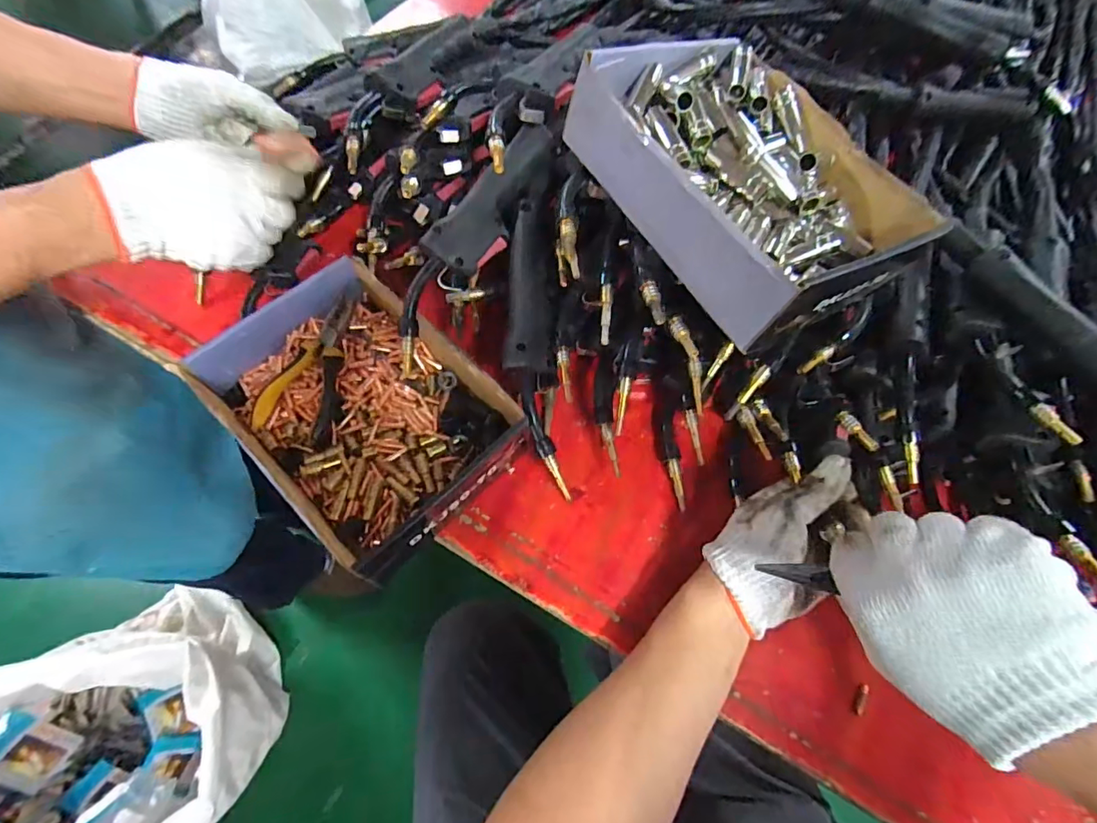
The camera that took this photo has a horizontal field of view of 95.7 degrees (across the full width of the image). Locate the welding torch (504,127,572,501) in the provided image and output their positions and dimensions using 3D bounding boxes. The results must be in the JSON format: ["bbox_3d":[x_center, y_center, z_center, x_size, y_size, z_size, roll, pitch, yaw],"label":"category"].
[{"bbox_3d":[-0.013,-0.090,0.441,0.049,0.037,0.317,-1,85,-3],"label":"welding torch"}]

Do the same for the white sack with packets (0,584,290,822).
[{"bbox_3d":[-0.744,0.580,0.887,0.450,0.277,0.441,40,70,15],"label":"white sack with packets"}]

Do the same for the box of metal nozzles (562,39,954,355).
[{"bbox_3d":[0.147,-0.181,0.374,0.196,0.071,0.249,-29,70,-15],"label":"box of metal nozzles"}]

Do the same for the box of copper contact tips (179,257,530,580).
[{"bbox_3d":[-0.165,-0.008,0.448,0.257,0.066,0.188,42,70,15],"label":"box of copper contact tips"}]

